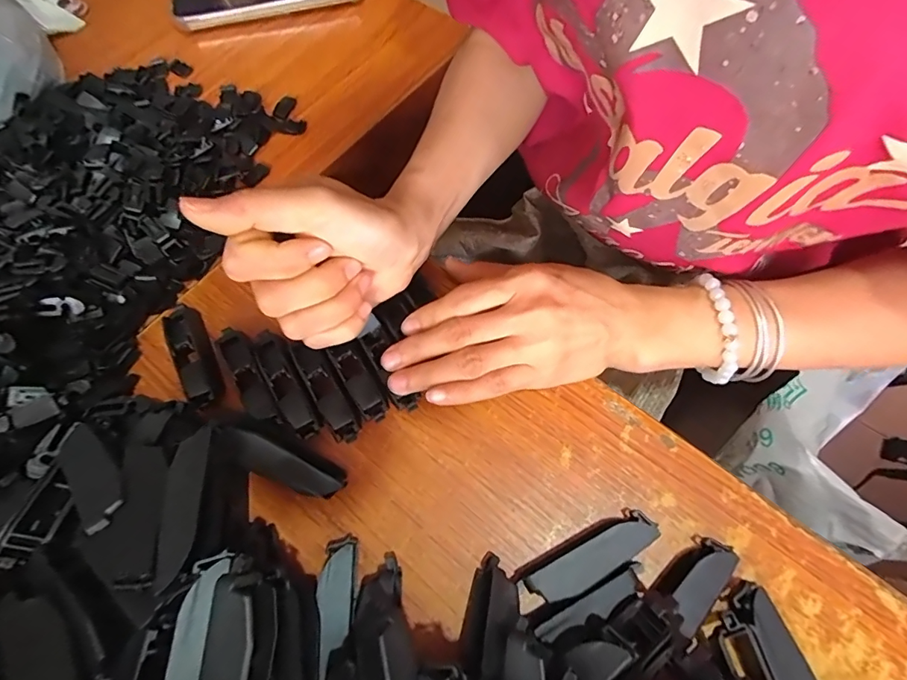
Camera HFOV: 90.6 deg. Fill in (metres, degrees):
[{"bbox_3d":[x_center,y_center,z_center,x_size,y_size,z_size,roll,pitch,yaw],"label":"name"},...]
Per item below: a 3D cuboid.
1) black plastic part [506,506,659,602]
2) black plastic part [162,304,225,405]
[{"bbox_3d":[0.067,0.107,0.222,0.072,0.015,0.022,-26,69,-9],"label":"black plastic part"},{"bbox_3d":[-0.157,0.006,0.271,0.020,0.015,0.072,-28,69,-10],"label":"black plastic part"}]

